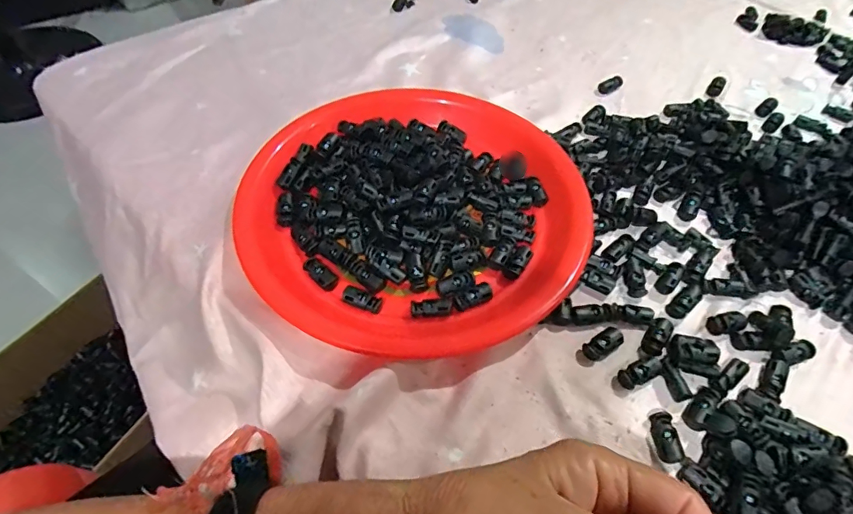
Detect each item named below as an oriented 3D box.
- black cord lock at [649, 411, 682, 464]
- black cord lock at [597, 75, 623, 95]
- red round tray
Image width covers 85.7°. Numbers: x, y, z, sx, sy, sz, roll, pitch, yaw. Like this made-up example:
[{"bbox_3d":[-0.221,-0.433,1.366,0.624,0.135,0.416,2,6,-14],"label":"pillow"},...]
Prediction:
[{"bbox_3d":[0.142,0.107,0.274,0.012,0.009,0.028,2,54,-2],"label":"black cord lock"},{"bbox_3d":[0.196,-0.182,0.489,0.031,0.008,0.013,-30,62,-20],"label":"black cord lock"},{"bbox_3d":[-0.007,-0.047,0.359,0.252,0.036,0.253,2,54,-2],"label":"red round tray"}]

